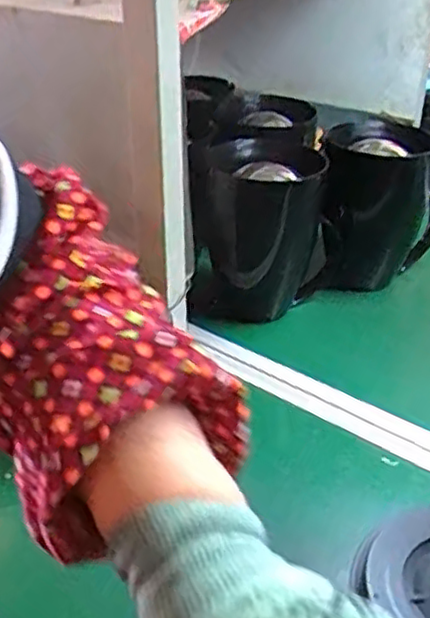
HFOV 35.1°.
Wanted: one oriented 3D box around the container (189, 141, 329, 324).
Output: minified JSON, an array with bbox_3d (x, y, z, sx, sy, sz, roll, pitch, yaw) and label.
[{"bbox_3d":[0.049,-0.080,0.789,0.132,0.208,0.116,4,32,4],"label":"container"}]

